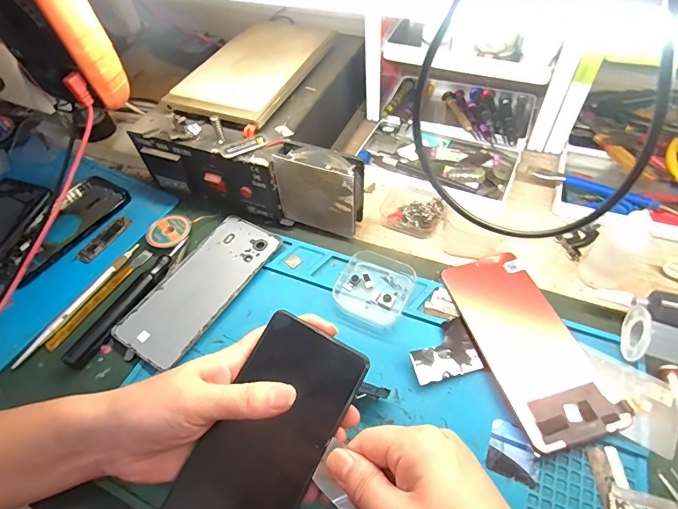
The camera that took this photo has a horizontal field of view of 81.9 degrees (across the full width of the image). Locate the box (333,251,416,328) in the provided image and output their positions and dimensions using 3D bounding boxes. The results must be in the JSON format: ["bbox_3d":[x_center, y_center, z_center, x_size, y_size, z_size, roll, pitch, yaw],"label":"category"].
[{"bbox_3d":[0.032,0.029,0.354,0.062,0.017,0.062,18,58,17],"label":"box"}]

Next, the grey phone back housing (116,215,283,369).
[{"bbox_3d":[-0.131,0.029,0.375,0.074,0.006,0.161,26,60,22],"label":"grey phone back housing"}]

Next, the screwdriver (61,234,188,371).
[{"bbox_3d":[-0.193,0.039,0.366,0.019,0.012,0.146,22,59,20],"label":"screwdriver"}]

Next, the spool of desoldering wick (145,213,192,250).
[{"bbox_3d":[-0.182,-0.025,0.418,0.044,0.008,0.043,-3,54,4],"label":"spool of desoldering wick"}]

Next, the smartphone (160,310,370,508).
[{"bbox_3d":[-0.050,0.126,0.256,0.073,0.004,0.162,28,80,11],"label":"smartphone"}]

